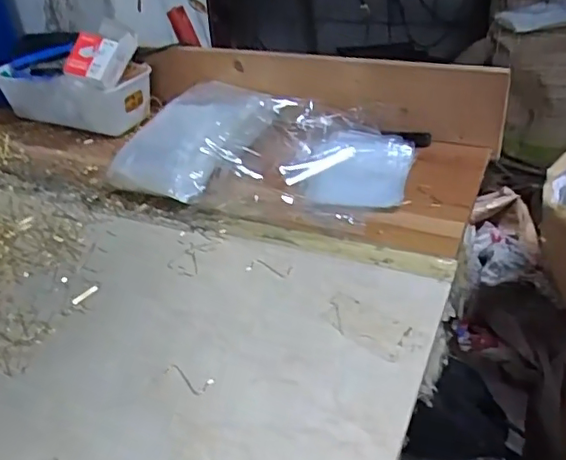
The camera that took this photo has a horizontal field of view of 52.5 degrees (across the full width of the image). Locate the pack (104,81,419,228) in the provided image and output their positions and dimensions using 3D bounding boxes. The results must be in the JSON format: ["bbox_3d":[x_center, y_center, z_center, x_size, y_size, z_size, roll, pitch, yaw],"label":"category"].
[{"bbox_3d":[-0.016,-0.092,0.595,0.293,0.056,0.196,7,39,18],"label":"pack"}]

